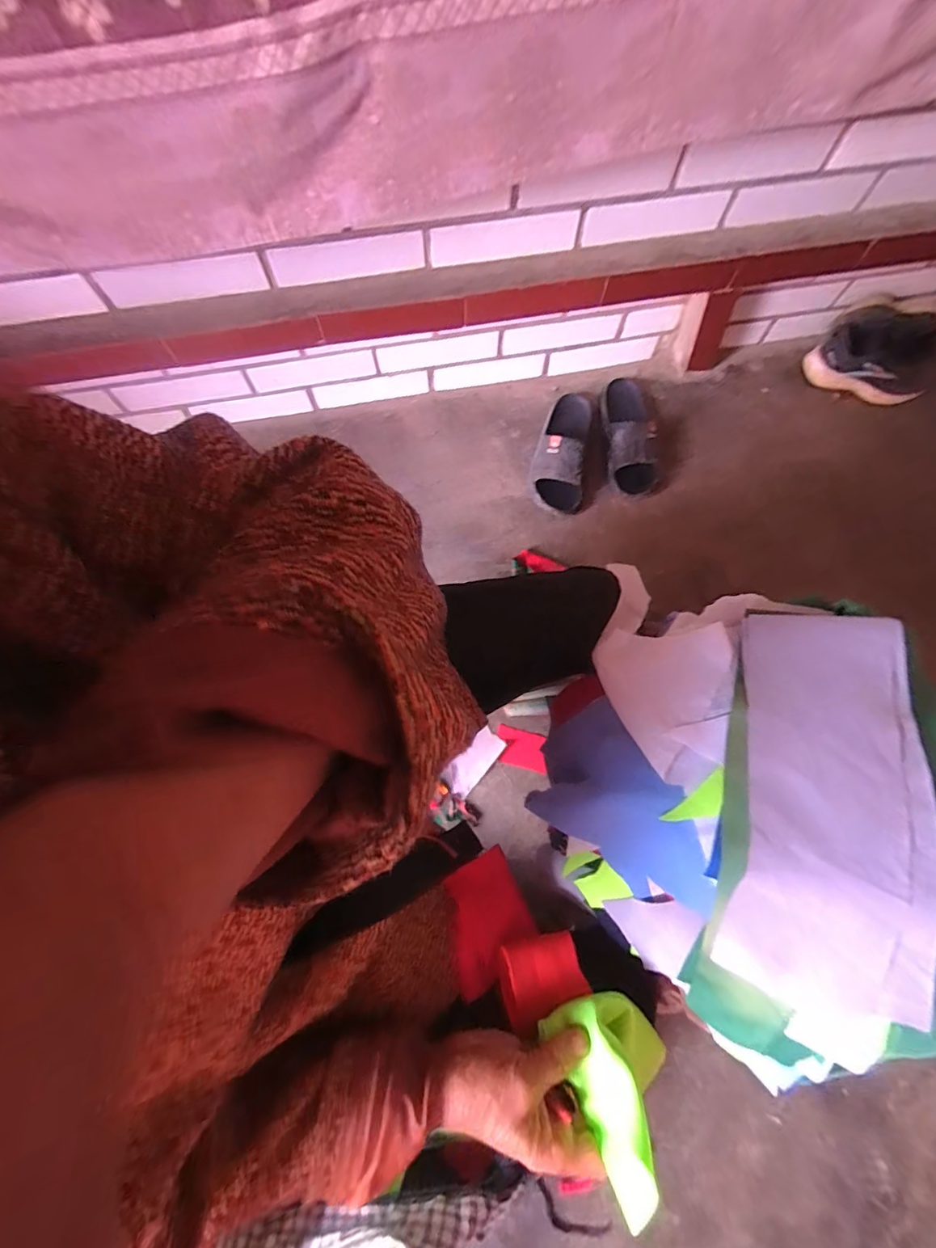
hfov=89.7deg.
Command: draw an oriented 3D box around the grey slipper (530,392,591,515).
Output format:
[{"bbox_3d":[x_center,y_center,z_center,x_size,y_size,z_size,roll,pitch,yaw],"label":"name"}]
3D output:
[{"bbox_3d":[0.189,-0.359,0.950,0.102,0.070,0.259,7,76,2],"label":"grey slipper"}]

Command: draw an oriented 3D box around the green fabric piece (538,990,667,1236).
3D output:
[{"bbox_3d":[0.103,0.316,0.323,0.069,0.071,0.081,-32,78,-7],"label":"green fabric piece"}]

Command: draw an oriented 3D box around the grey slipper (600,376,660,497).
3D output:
[{"bbox_3d":[0.321,-0.388,0.956,0.097,0.071,0.255,-10,76,-2],"label":"grey slipper"}]

